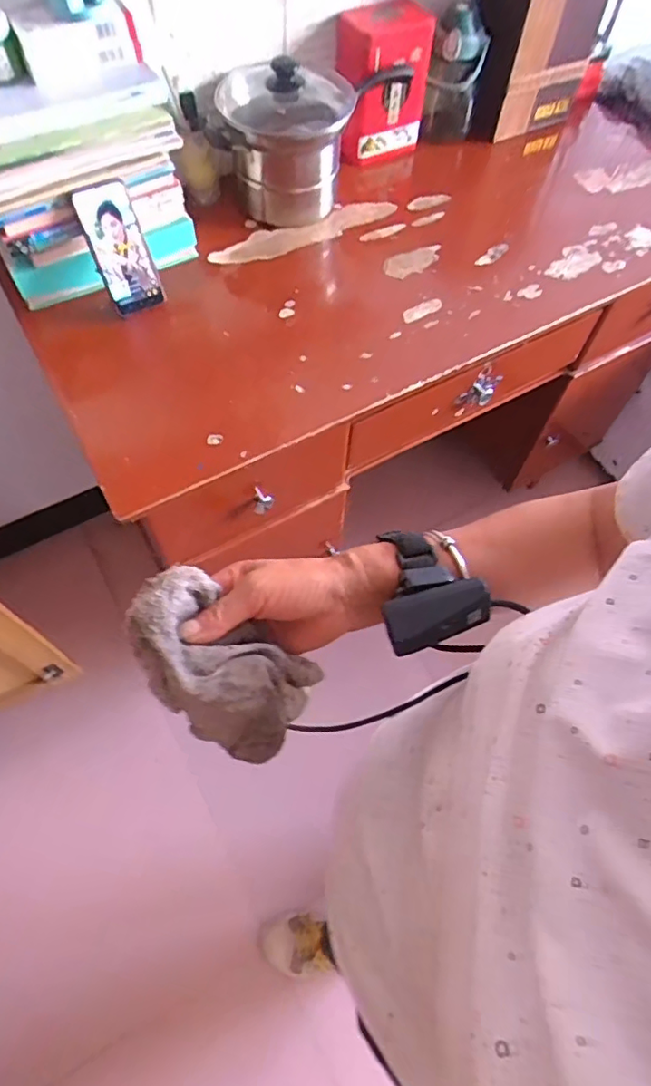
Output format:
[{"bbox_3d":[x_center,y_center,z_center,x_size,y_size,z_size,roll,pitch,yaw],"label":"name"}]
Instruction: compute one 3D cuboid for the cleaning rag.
[{"bbox_3d":[-0.072,0.083,0.385,0.115,0.088,0.083,25,63,11],"label":"cleaning rag"}]

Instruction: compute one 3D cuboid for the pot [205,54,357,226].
[{"bbox_3d":[-0.067,-0.661,0.936,0.201,0.186,0.189,5,61,0],"label":"pot"}]

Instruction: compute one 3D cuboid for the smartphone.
[{"bbox_3d":[-0.292,-0.420,0.819,0.079,0.163,0.013,-29,40,-17],"label":"smartphone"}]

